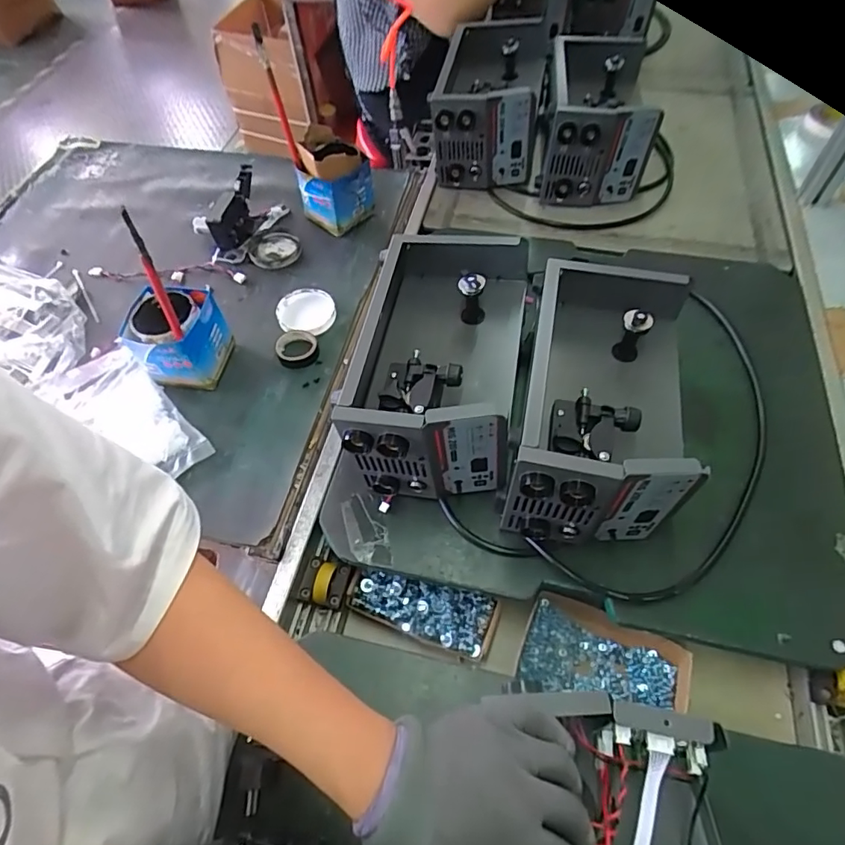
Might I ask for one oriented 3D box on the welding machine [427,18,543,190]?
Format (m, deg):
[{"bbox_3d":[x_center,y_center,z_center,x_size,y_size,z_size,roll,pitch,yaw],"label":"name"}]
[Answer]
[{"bbox_3d":[0.125,-0.604,0.997,0.188,0.167,0.305,6,58,6],"label":"welding machine"}]

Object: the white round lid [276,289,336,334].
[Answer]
[{"bbox_3d":[-0.177,-0.168,0.795,0.085,0.016,0.084,-1,56,1],"label":"white round lid"}]

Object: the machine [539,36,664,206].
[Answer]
[{"bbox_3d":[0.324,-0.566,0.977,0.180,0.157,0.334,8,57,7],"label":"machine"}]

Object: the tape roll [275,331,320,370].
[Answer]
[{"bbox_3d":[-0.180,-0.106,0.756,0.058,0.021,0.056,-1,56,1],"label":"tape roll"}]

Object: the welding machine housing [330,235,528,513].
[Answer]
[{"bbox_3d":[0.015,-0.068,0.634,0.197,0.169,0.290,5,57,5],"label":"welding machine housing"}]

